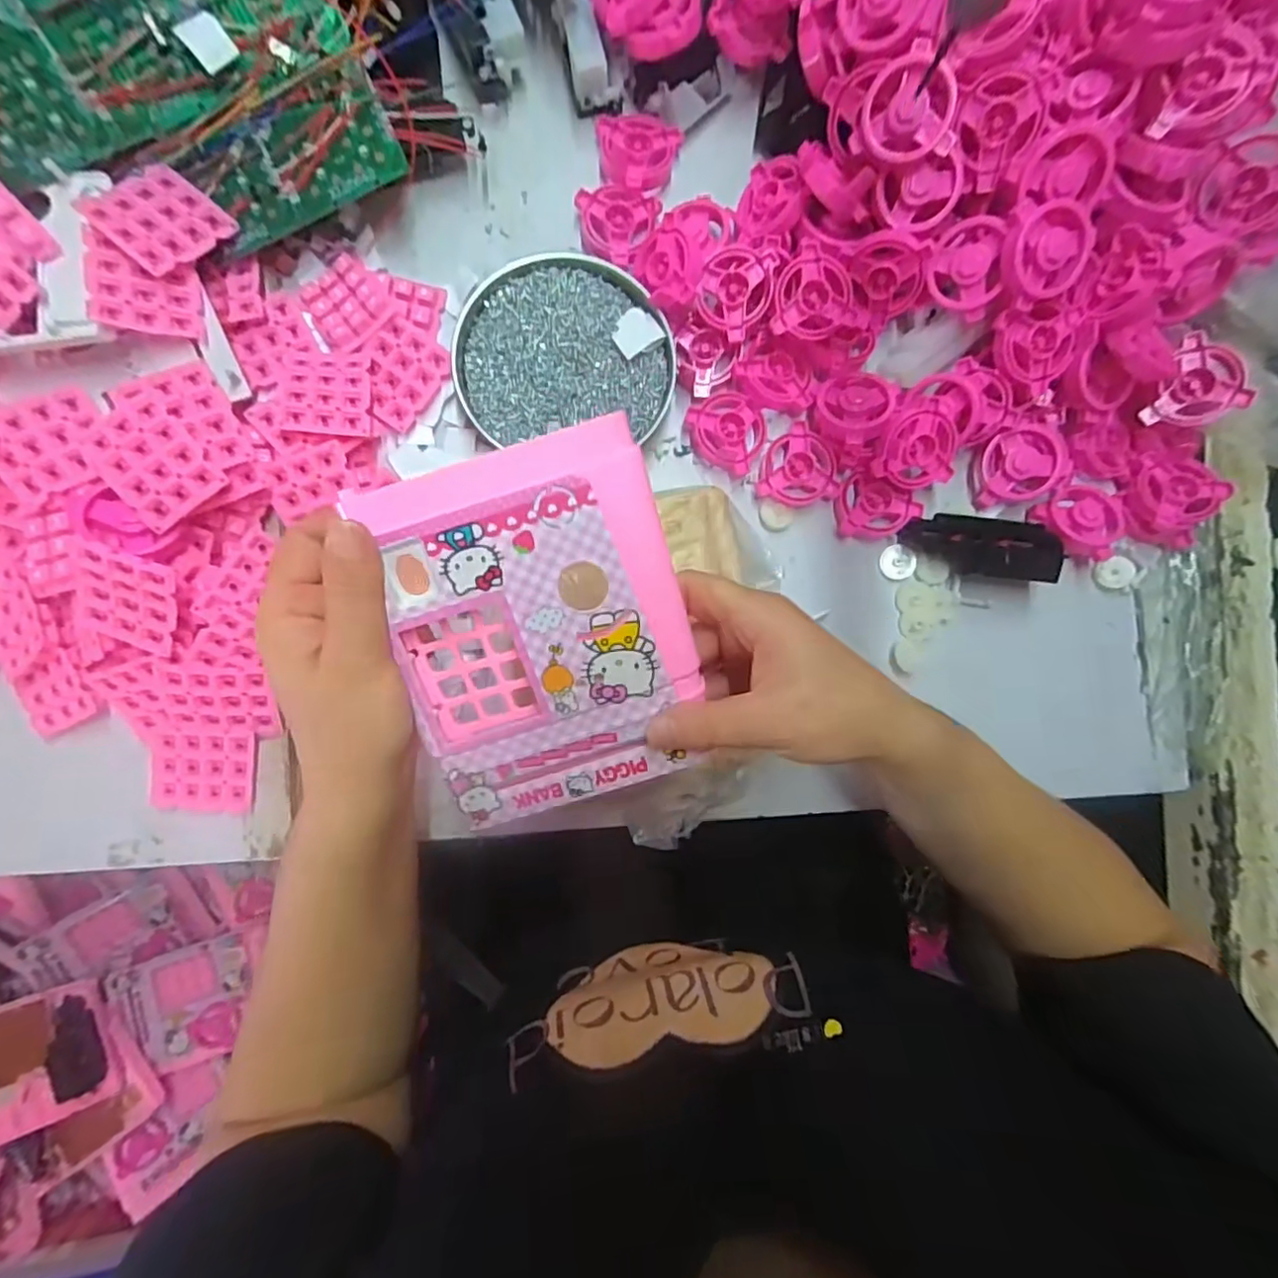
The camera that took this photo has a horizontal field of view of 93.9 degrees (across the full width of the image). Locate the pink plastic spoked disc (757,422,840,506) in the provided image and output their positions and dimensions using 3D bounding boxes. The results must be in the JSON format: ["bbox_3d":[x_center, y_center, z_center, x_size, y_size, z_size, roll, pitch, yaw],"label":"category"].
[{"bbox_3d":[0.109,-0.115,0.395,0.052,0.013,0.053,0,90,-3],"label":"pink plastic spoked disc"}]

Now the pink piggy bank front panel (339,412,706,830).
[{"bbox_3d":[-0.041,-0.002,0.265,0.124,0.019,0.157,-15,105,2],"label":"pink piggy bank front panel"}]

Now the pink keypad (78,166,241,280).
[{"bbox_3d":[-0.269,-0.236,0.335,0.049,0.004,0.059,39,64,-16],"label":"pink keypad"}]

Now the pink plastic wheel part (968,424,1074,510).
[{"bbox_3d":[0.251,-0.115,0.395,0.049,0.028,0.045,-17,91,-3],"label":"pink plastic wheel part"}]

